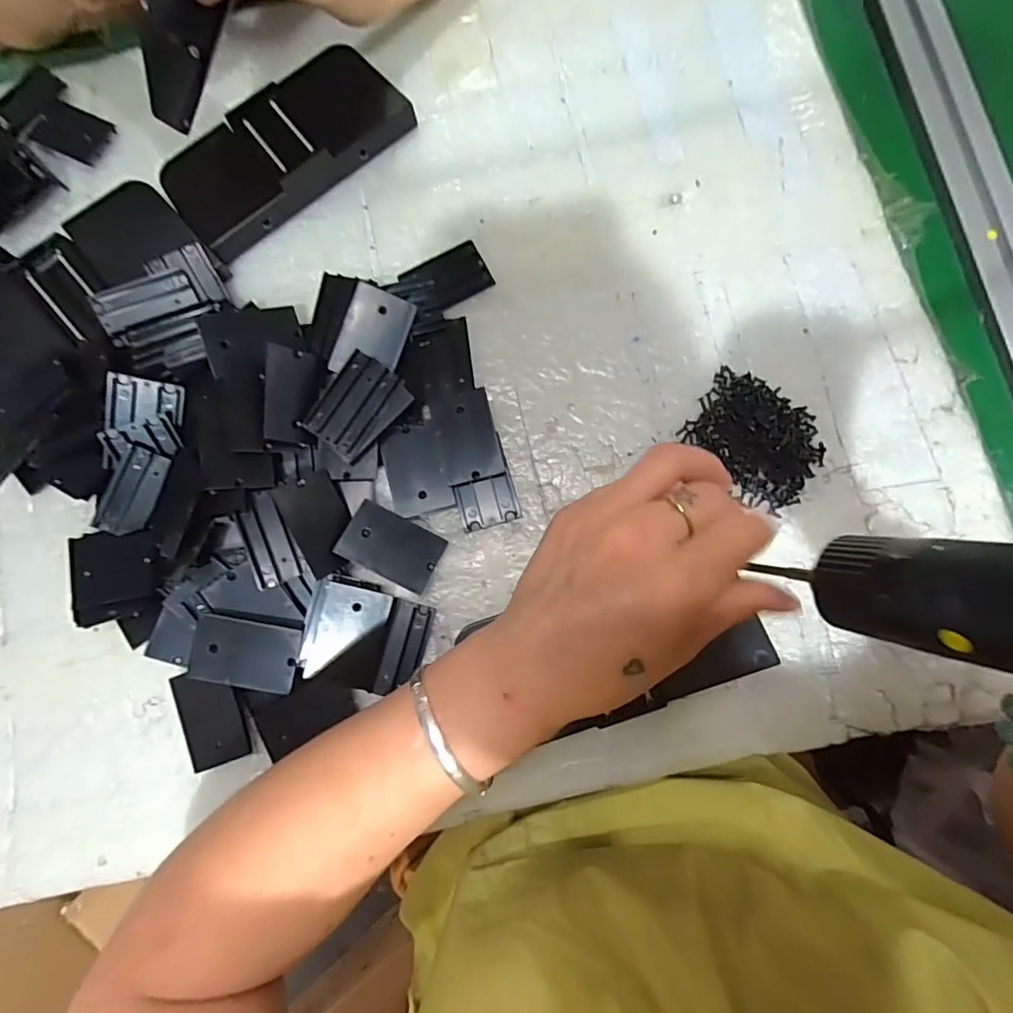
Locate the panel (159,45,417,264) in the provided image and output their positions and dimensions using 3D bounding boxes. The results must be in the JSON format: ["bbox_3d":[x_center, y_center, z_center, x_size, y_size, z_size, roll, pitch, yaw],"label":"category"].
[{"bbox_3d":[-0.147,-0.241,0.346,0.159,0.028,0.074,-40,82,-4],"label":"panel"}]

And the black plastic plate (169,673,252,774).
[{"bbox_3d":[-0.169,0.120,0.295,0.037,0.004,0.053,-19,83,6],"label":"black plastic plate"}]

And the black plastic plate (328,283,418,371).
[{"bbox_3d":[-0.079,-0.102,0.311,0.036,0.004,0.053,21,90,-14],"label":"black plastic plate"}]

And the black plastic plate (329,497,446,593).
[{"bbox_3d":[-0.067,0.024,0.305,0.054,0.006,0.036,30,76,-15],"label":"black plastic plate"}]

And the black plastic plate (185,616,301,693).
[{"bbox_3d":[-0.144,0.081,0.285,0.057,0.006,0.035,12,87,-5],"label":"black plastic plate"}]

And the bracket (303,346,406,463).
[{"bbox_3d":[-0.089,-0.060,0.301,0.034,0.006,0.057,33,84,7],"label":"bracket"}]

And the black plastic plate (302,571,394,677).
[{"bbox_3d":[-0.091,0.069,0.294,0.042,0.005,0.054,16,82,-12],"label":"black plastic plate"}]

